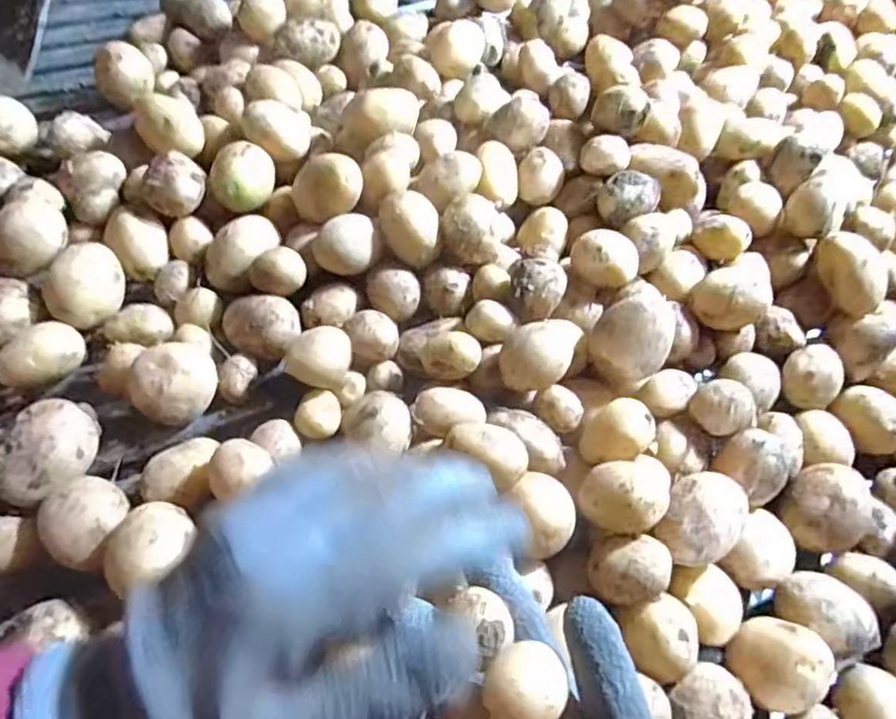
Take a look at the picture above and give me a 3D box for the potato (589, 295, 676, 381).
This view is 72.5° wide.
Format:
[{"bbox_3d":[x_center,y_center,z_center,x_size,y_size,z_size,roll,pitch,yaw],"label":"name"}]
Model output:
[{"bbox_3d":[0.123,-0.014,0.409,0.049,0.044,0.048,1,64,-3],"label":"potato"}]

